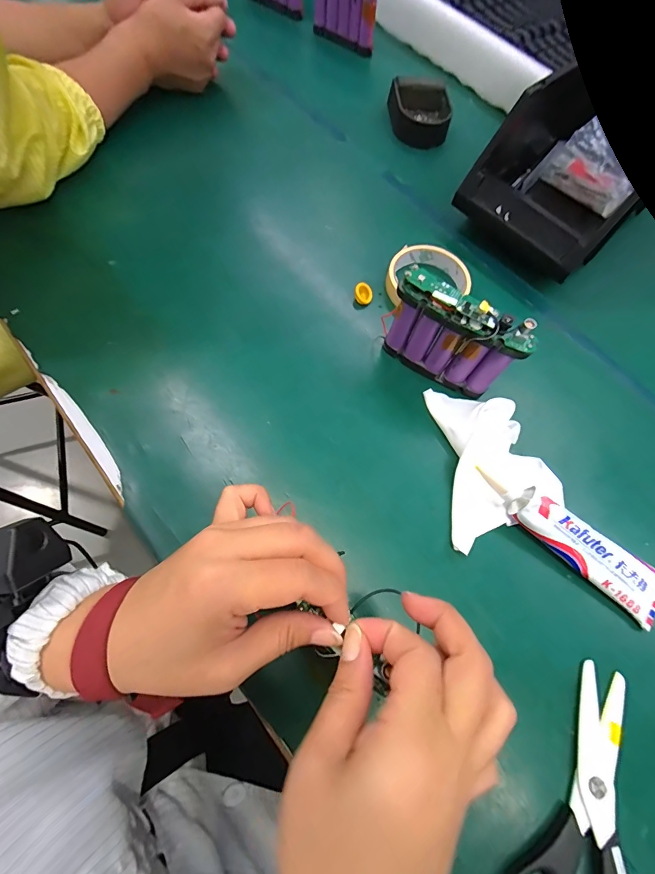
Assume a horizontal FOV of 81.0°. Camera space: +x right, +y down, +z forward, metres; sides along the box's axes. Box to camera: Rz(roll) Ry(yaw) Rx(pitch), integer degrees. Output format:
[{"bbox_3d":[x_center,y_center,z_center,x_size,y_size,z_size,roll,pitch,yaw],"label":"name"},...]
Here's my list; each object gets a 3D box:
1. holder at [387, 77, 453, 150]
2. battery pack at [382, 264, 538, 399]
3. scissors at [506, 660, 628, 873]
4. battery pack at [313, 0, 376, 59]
[{"bbox_3d":[0.126,-0.446,0.529,0.088,0.037,0.087,11,67,0],"label":"holder"},{"bbox_3d":[0.108,-0.084,0.341,0.111,0.097,0.025,33,69,8],"label":"battery pack"},{"bbox_3d":[0.171,0.251,0.248,0.095,0.018,0.182,25,68,5],"label":"scissors"},{"bbox_3d":[0.026,-0.656,0.582,0.115,0.102,0.020,36,70,10],"label":"battery pack"}]

